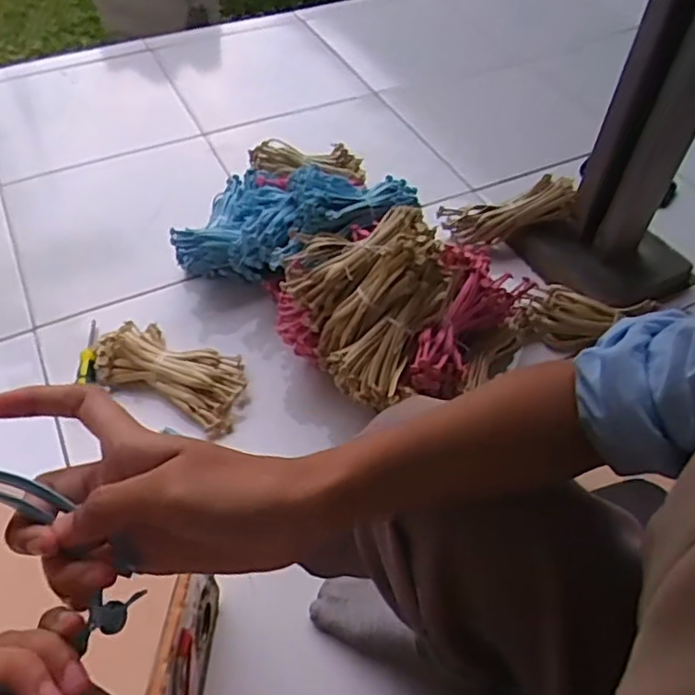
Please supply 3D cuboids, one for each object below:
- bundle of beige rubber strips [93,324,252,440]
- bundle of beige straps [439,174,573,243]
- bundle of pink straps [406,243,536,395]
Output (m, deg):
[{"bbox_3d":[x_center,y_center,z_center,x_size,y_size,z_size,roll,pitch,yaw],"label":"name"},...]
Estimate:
[{"bbox_3d":[-0.246,0.028,0.903,0.227,0.041,0.112,23,49,15],"label":"bundle of beige rubber strips"},{"bbox_3d":[0.266,-0.223,1.063,0.215,0.070,0.054,-14,43,20],"label":"bundle of beige straps"},{"bbox_3d":[0.154,-0.041,0.864,0.109,0.081,0.241,25,62,17],"label":"bundle of pink straps"}]

